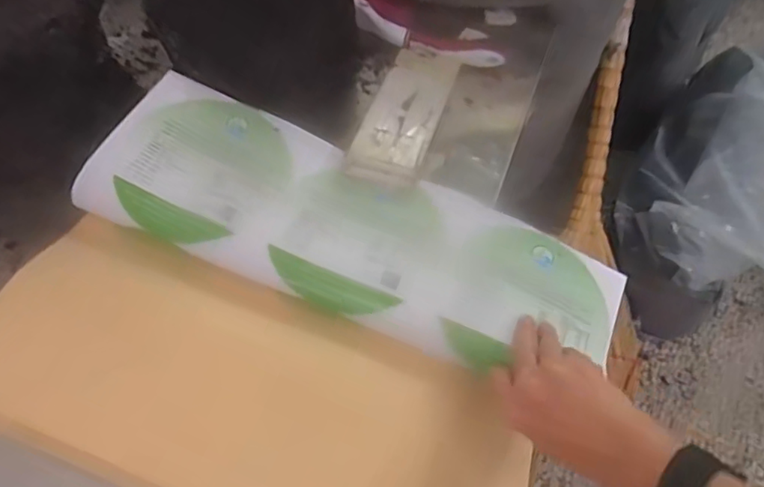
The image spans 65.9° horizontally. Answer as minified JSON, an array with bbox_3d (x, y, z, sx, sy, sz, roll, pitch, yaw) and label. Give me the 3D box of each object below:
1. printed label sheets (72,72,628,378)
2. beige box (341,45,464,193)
[{"bbox_3d":[-0.025,-0.013,0.522,0.470,0.018,0.160,22,60,7],"label":"printed label sheets"},{"bbox_3d":[0.026,-0.135,0.606,0.069,0.014,0.207,21,51,2],"label":"beige box"}]

